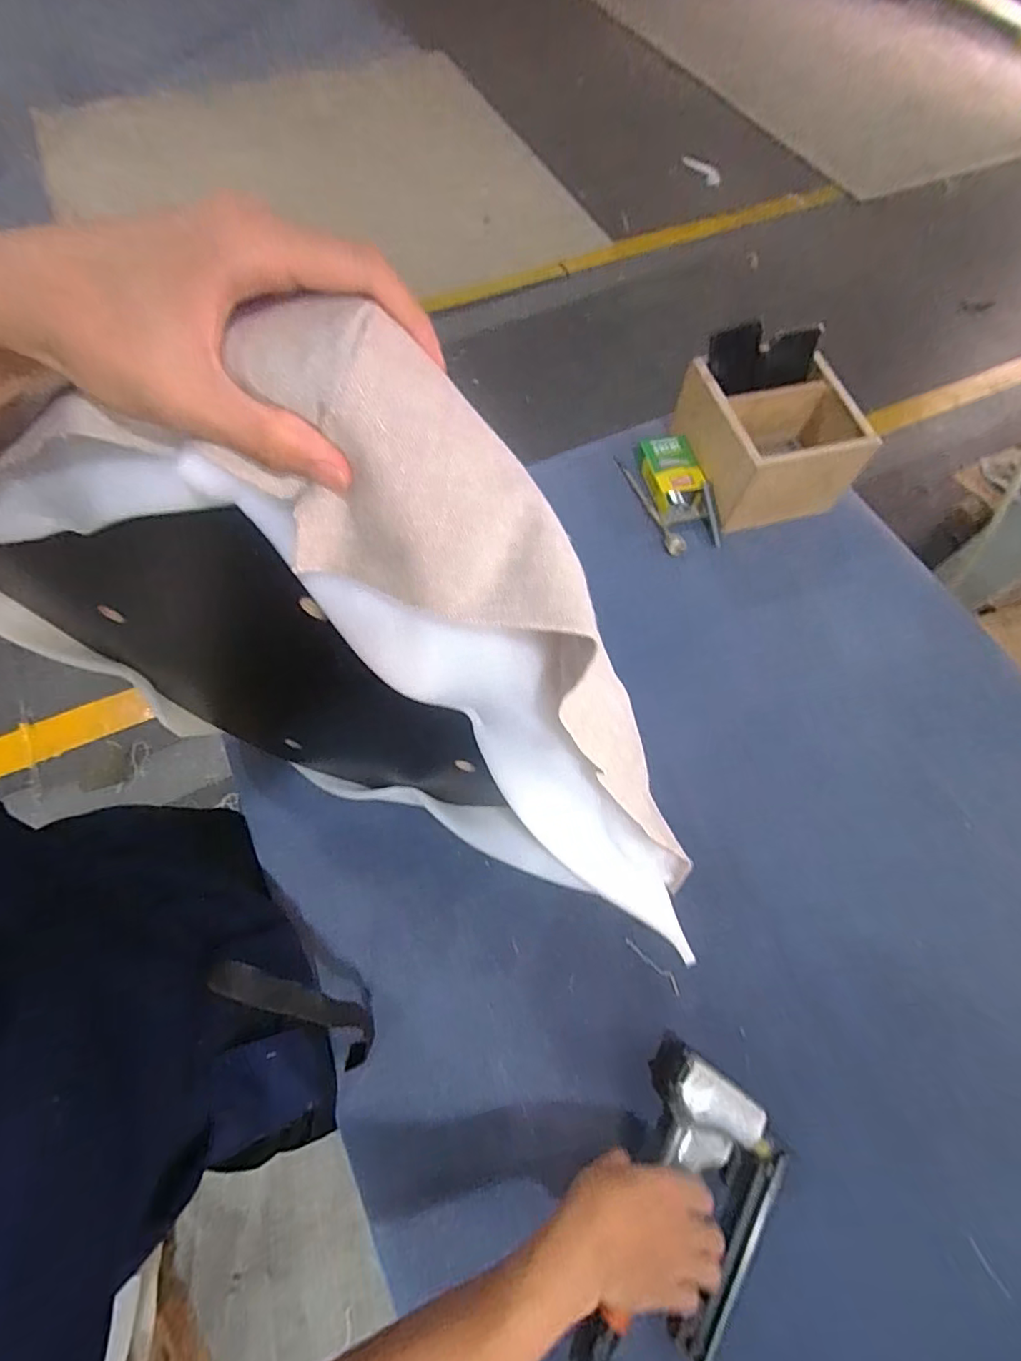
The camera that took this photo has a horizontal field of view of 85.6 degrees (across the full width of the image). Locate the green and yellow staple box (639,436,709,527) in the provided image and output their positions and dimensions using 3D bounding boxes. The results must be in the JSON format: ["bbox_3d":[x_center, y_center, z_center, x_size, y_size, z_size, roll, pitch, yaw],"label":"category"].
[{"bbox_3d":[0.250,-0.310,0.848,0.081,0.028,0.145,-8,66,-4],"label":"green and yellow staple box"}]

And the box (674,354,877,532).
[{"bbox_3d":[0.379,-0.363,0.818,0.207,0.123,0.224,-9,66,-5],"label":"box"}]

